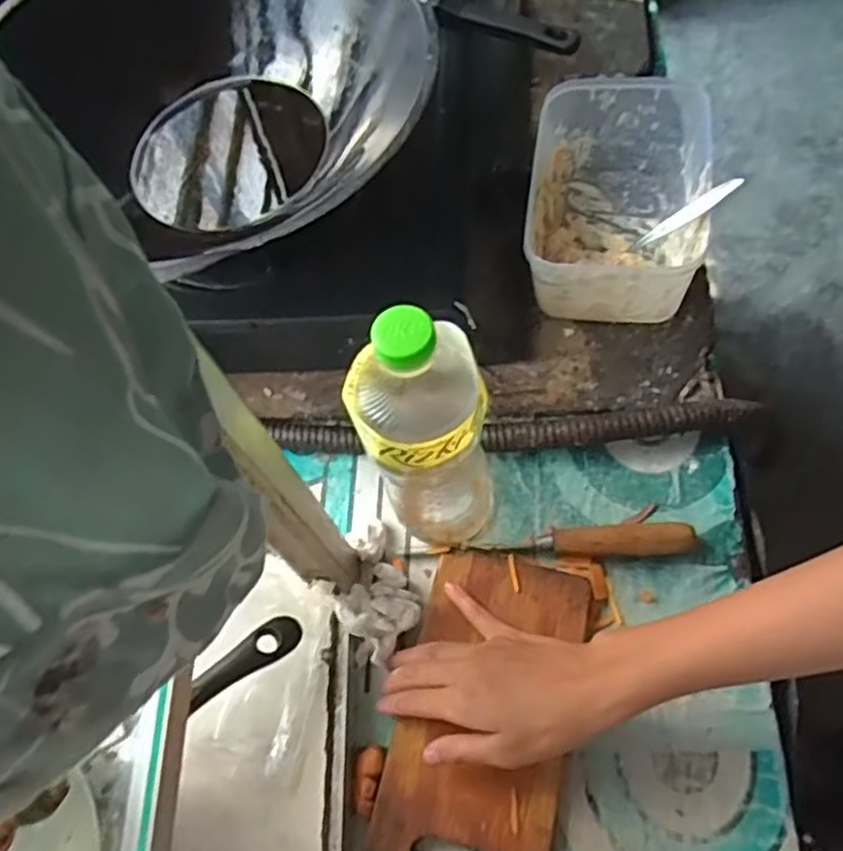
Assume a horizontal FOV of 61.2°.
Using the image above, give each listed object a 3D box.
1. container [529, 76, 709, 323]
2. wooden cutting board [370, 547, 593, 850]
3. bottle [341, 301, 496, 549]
[{"bbox_3d":[0.161,-0.189,0.601,0.133,0.091,0.204,6,66,10],"label":"container"},{"bbox_3d":[0.040,0.201,0.474,0.110,0.019,0.232,13,66,6],"label":"wooden cutting board"},{"bbox_3d":[0.006,0.008,0.444,0.075,0.223,0.085,-32,65,-8],"label":"bottle"}]

